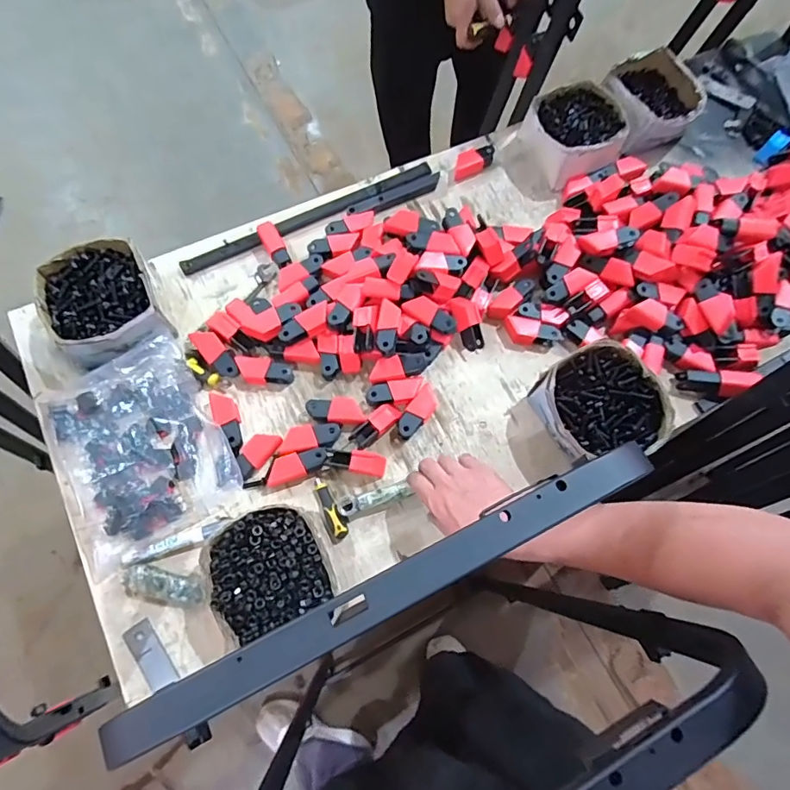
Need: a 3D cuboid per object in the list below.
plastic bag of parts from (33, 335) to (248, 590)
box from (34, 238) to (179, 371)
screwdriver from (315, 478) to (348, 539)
[{"bbox_3d":[-0.348,0.071,0.663,0.211,0.041,0.267,-29,75,-11],"label":"plastic bag of parts"},{"bbox_3d":[-0.414,-0.134,0.691,0.146,0.068,0.155,-22,74,-9],"label":"box"},{"bbox_3d":[-0.089,0.153,0.661,0.018,0.021,0.086,-25,74,-10],"label":"screwdriver"}]

